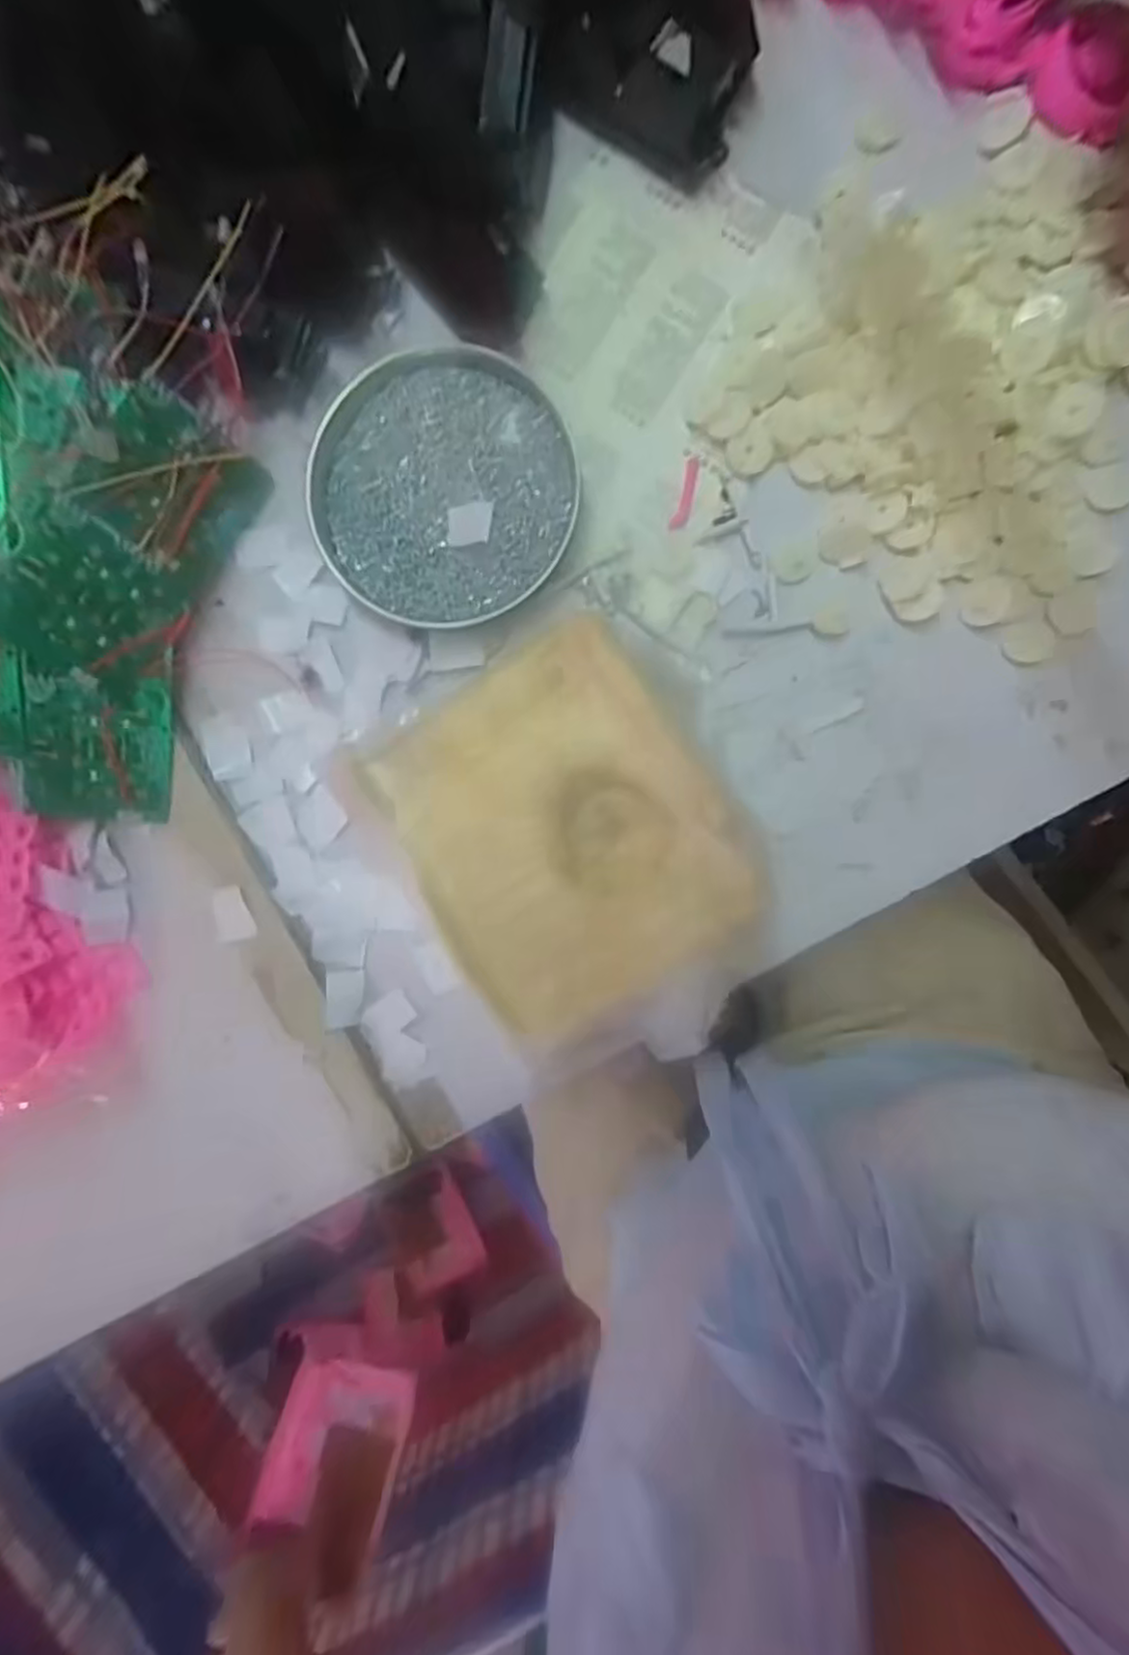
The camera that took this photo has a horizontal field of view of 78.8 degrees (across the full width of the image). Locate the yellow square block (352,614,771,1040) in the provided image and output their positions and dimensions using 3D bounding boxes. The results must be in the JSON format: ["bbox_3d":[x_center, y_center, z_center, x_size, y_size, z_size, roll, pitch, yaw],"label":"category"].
[{"bbox_3d":[0.002,0.001,0.352,0.146,0.036,0.172,-31,93,6],"label":"yellow square block"}]

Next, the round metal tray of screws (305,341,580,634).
[{"bbox_3d":[-0.063,-0.175,0.355,0.134,0.018,0.133,-2,95,4],"label":"round metal tray of screws"}]

